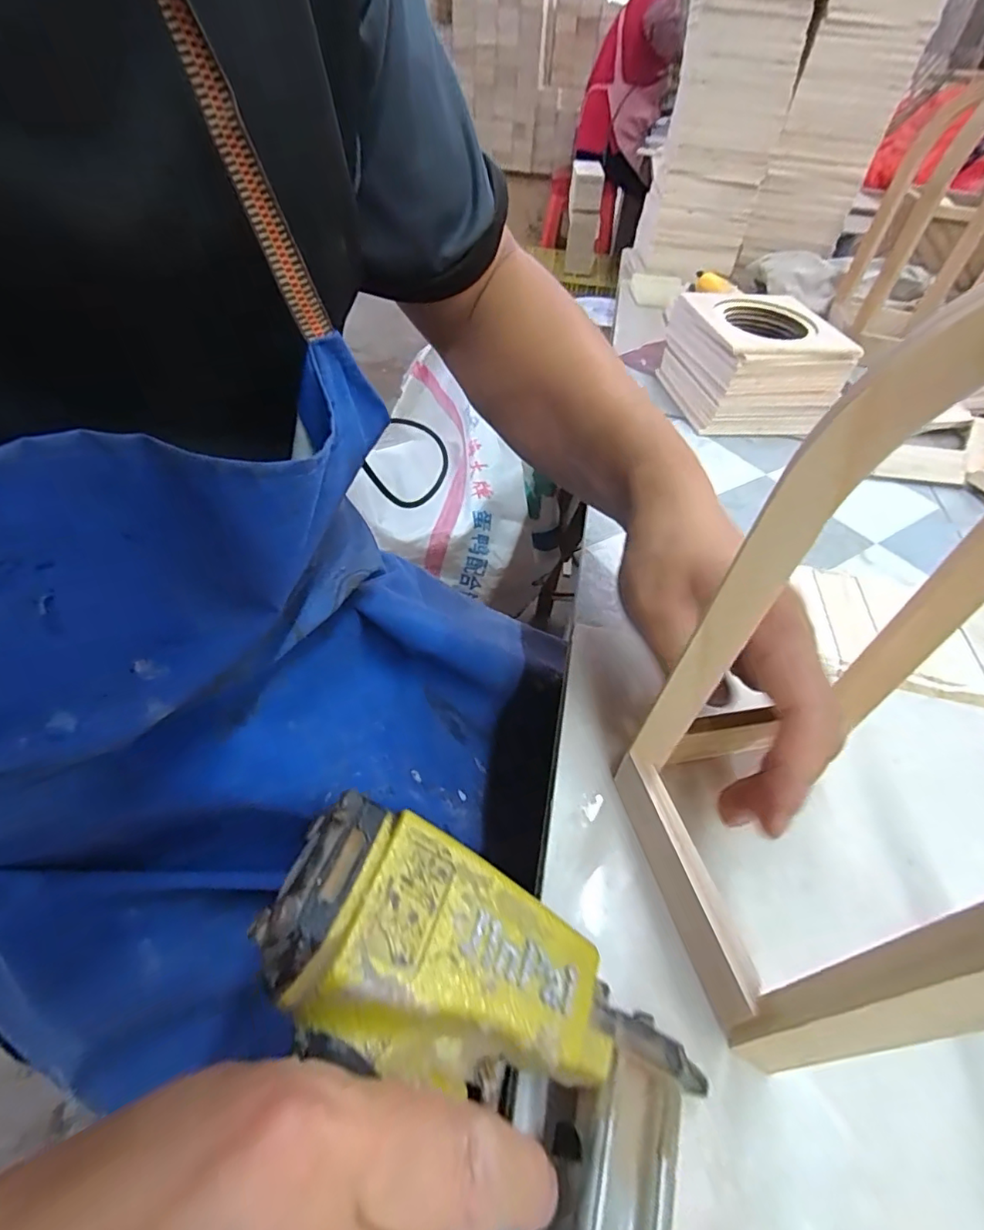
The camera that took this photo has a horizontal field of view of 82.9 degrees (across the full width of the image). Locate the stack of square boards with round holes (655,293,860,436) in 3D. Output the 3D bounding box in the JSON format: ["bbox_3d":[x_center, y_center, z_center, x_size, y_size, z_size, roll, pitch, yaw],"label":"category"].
[{"bbox_3d":[0.250,-0.237,0.532,0.123,0.084,0.131,-6,48,-13],"label":"stack of square boards with round holes"}]

